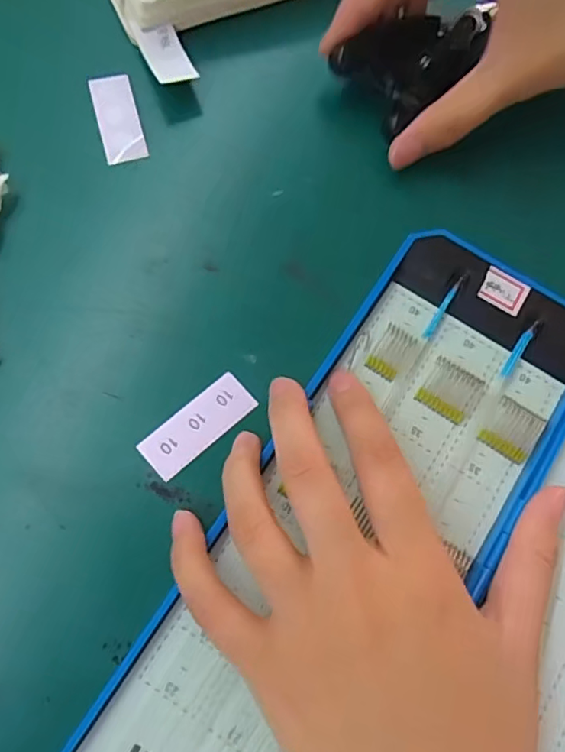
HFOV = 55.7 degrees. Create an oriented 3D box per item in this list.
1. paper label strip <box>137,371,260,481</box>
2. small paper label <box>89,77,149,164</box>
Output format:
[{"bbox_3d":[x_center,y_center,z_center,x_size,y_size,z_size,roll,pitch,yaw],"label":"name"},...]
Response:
[{"bbox_3d":[-0.033,0.019,0.207,0.046,0.004,0.019,-40,82,-13],"label":"paper label strip"},{"bbox_3d":[-0.075,-0.117,0.244,0.018,0.004,0.046,-15,77,-9],"label":"small paper label"}]

